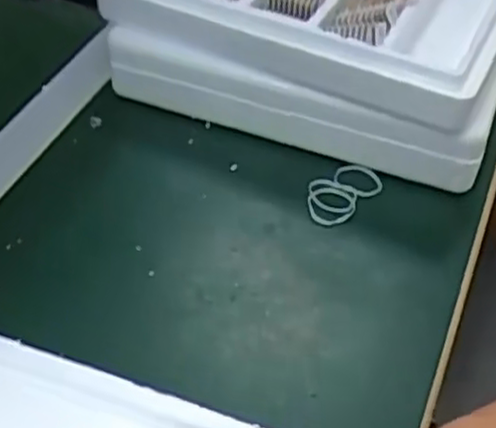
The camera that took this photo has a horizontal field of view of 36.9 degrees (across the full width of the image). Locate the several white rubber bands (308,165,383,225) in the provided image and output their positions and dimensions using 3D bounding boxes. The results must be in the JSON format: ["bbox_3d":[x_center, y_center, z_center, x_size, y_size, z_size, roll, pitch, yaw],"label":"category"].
[{"bbox_3d":[0.062,-0.015,0.491,0.059,0.006,0.033,-33,56,-27],"label":"several white rubber bands"}]

